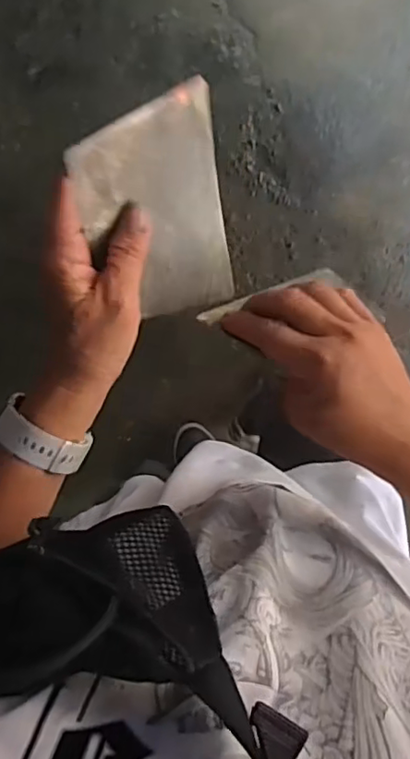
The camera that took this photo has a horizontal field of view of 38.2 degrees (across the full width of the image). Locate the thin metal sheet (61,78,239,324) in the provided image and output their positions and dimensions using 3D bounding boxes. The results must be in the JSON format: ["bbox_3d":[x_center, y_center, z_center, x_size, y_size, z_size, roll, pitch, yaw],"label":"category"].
[{"bbox_3d":[-0.024,-0.103,0.387,0.098,0.009,0.139,-34,131,-19],"label":"thin metal sheet"}]

